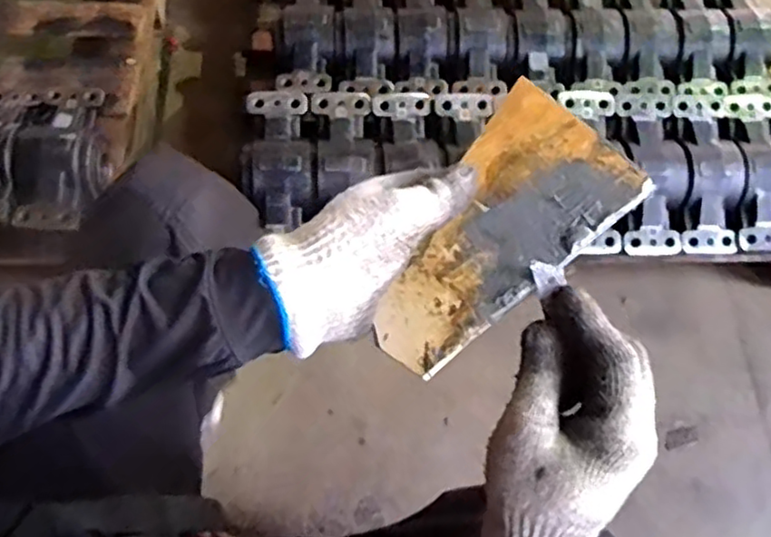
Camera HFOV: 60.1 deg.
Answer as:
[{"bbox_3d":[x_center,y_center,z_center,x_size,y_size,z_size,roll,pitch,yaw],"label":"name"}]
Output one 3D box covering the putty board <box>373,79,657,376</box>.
[{"bbox_3d":[0.058,-0.025,0.405,0.175,0.006,0.103,-41,62,1],"label":"putty board"}]

